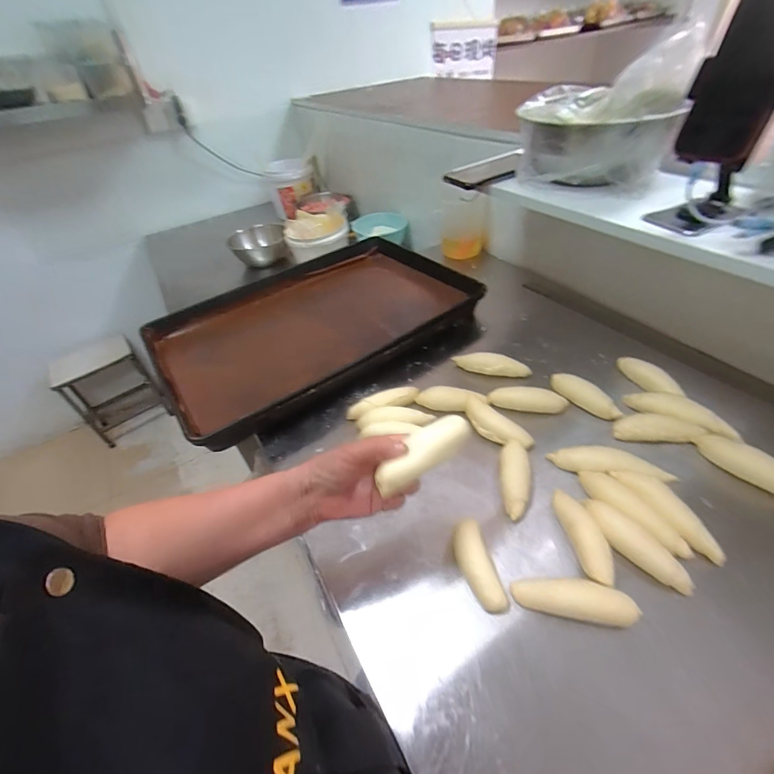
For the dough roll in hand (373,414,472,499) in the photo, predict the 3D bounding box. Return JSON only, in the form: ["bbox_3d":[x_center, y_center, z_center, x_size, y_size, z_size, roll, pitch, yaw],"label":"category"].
[{"bbox_3d":[0.034,0.061,0.357,0.106,0.023,0.031,-33,48,-24],"label":"dough roll in hand"}]

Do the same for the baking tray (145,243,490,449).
[{"bbox_3d":[-0.147,-0.140,0.784,0.595,0.068,0.423,-30,47,-22],"label":"baking tray"}]

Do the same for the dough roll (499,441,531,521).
[{"bbox_3d":[0.164,0.119,0.490,0.037,0.025,0.101,6,45,14],"label":"dough roll"}]

